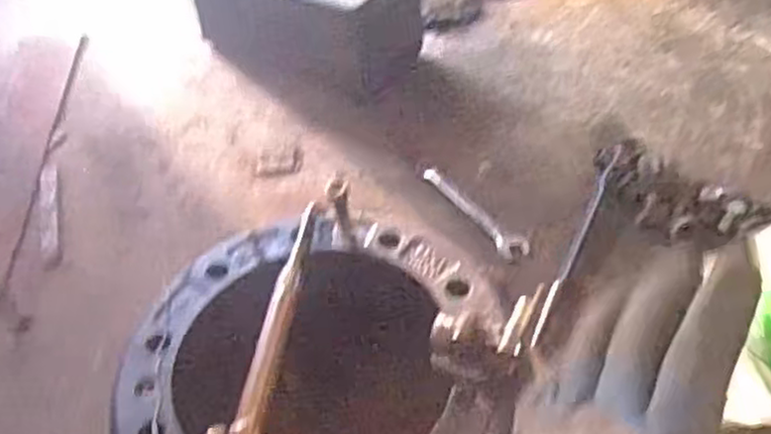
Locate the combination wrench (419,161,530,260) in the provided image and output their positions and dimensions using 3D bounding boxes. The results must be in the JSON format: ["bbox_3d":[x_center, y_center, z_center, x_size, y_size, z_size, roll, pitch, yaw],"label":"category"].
[{"bbox_3d":[0.137,-0.023,1.210,0.046,0.012,0.265,-27,52,-18],"label":"combination wrench"}]

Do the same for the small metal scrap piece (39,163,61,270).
[{"bbox_3d":[-0.589,-0.006,1.289,0.032,0.008,0.224,-9,57,-14],"label":"small metal scrap piece"}]

